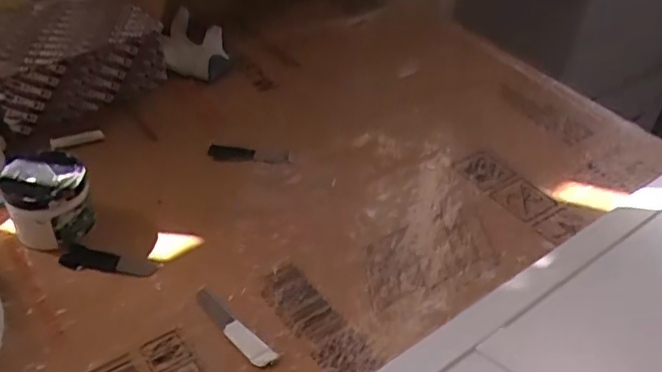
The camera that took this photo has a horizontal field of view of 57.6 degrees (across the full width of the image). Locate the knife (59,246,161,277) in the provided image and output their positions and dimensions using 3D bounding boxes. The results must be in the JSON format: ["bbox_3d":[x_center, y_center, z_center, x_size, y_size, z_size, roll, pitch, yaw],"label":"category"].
[{"bbox_3d":[-0.248,0.085,0.676,0.104,0.010,0.028,8,38,4],"label":"knife"}]

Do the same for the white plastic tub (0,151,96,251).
[{"bbox_3d":[-0.322,0.018,0.692,0.088,0.078,0.093,-14,42,-23],"label":"white plastic tub"}]

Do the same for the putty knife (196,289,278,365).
[{"bbox_3d":[-0.103,0.144,0.620,0.022,0.012,0.126,-27,48,-35],"label":"putty knife"}]

